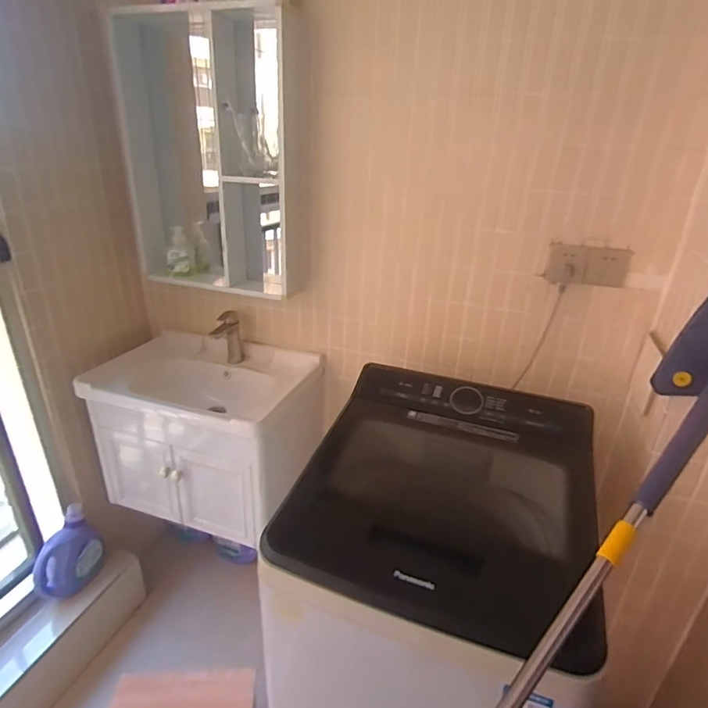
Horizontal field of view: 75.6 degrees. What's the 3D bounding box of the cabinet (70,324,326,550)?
[{"bbox_3d":[-0.489,0.244,1.482,0.657,0.485,0.451,12,26,21],"label":"cabinet"}]

